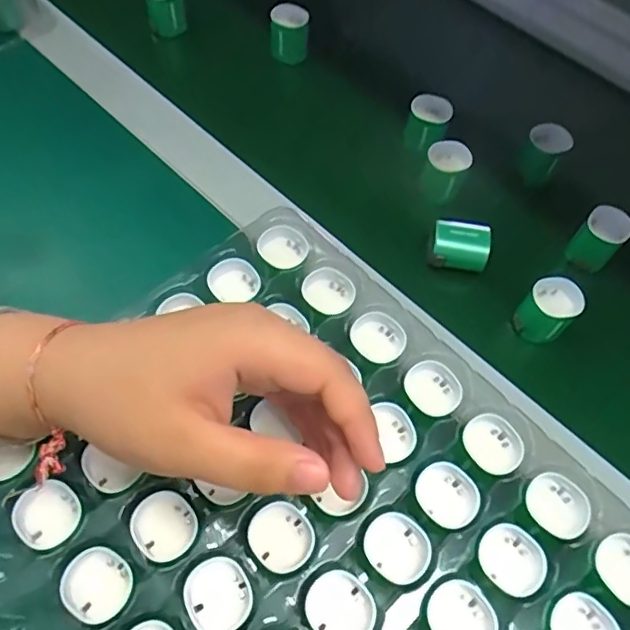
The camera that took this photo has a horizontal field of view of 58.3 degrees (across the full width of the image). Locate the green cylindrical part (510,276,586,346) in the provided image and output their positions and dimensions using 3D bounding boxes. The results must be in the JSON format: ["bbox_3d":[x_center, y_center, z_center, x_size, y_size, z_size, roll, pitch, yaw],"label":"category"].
[{"bbox_3d":[0.145,-0.002,0.353,0.029,0.039,0.030,1,64,-2],"label":"green cylindrical part"}]

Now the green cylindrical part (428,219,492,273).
[{"bbox_3d":[0.095,-0.044,0.377,0.038,0.029,0.023,11,64,3],"label":"green cylindrical part"}]

